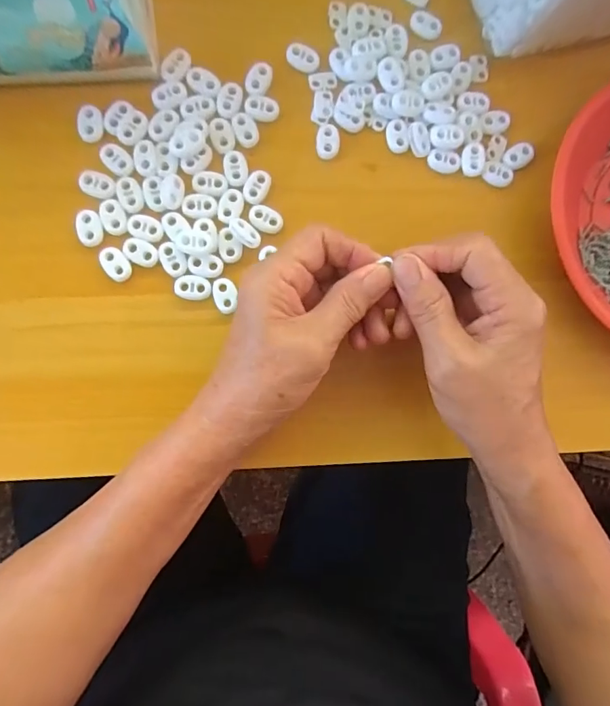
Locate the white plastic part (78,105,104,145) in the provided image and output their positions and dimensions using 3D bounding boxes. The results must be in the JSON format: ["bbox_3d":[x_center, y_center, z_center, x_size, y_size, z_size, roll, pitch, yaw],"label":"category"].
[{"bbox_3d":[-0.134,-0.143,0.290,0.014,0.005,0.021,-7,89,-6],"label":"white plastic part"}]

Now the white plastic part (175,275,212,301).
[{"bbox_3d":[-0.071,-0.042,0.293,0.022,0.004,0.016,6,88,-6],"label":"white plastic part"}]

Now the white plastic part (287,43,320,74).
[{"bbox_3d":[-0.001,-0.194,0.304,0.022,0.005,0.014,18,86,-5],"label":"white plastic part"}]

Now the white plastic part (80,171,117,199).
[{"bbox_3d":[-0.129,-0.105,0.288,0.022,0.004,0.016,18,86,-5],"label":"white plastic part"}]

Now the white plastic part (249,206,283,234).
[{"bbox_3d":[-0.025,-0.087,0.299,0.022,0.004,0.016,24,86,-5],"label":"white plastic part"}]

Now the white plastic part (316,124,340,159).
[{"bbox_3d":[0.015,-0.140,0.306,0.015,0.004,0.021,8,87,-6],"label":"white plastic part"}]

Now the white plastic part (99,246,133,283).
[{"bbox_3d":[-0.118,-0.056,0.290,0.016,0.004,0.022,-39,93,-6],"label":"white plastic part"}]

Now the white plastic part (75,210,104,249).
[{"bbox_3d":[-0.134,-0.078,0.288,0.015,0.004,0.022,-11,90,-6],"label":"white plastic part"}]

